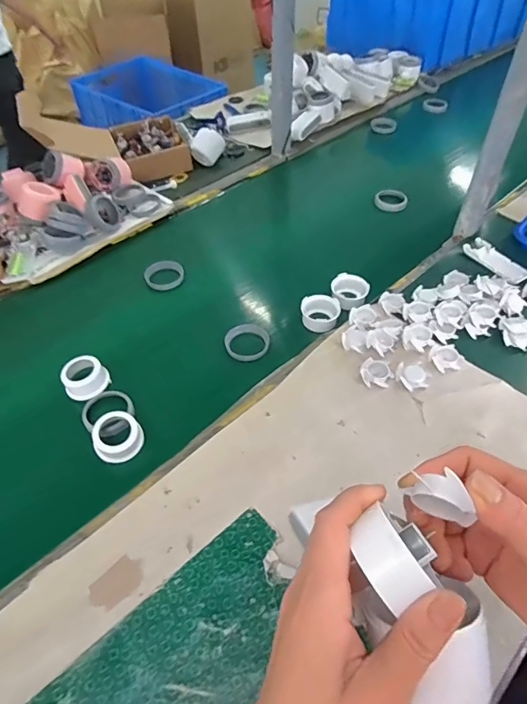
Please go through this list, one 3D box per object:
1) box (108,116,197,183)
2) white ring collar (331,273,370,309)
[{"bbox_3d":[-0.231,-0.420,0.953,0.135,0.047,0.175,-16,49,-13],"label":"box"},{"bbox_3d":[0.127,-0.088,0.676,0.054,0.024,0.054,-1,48,1],"label":"white ring collar"}]

